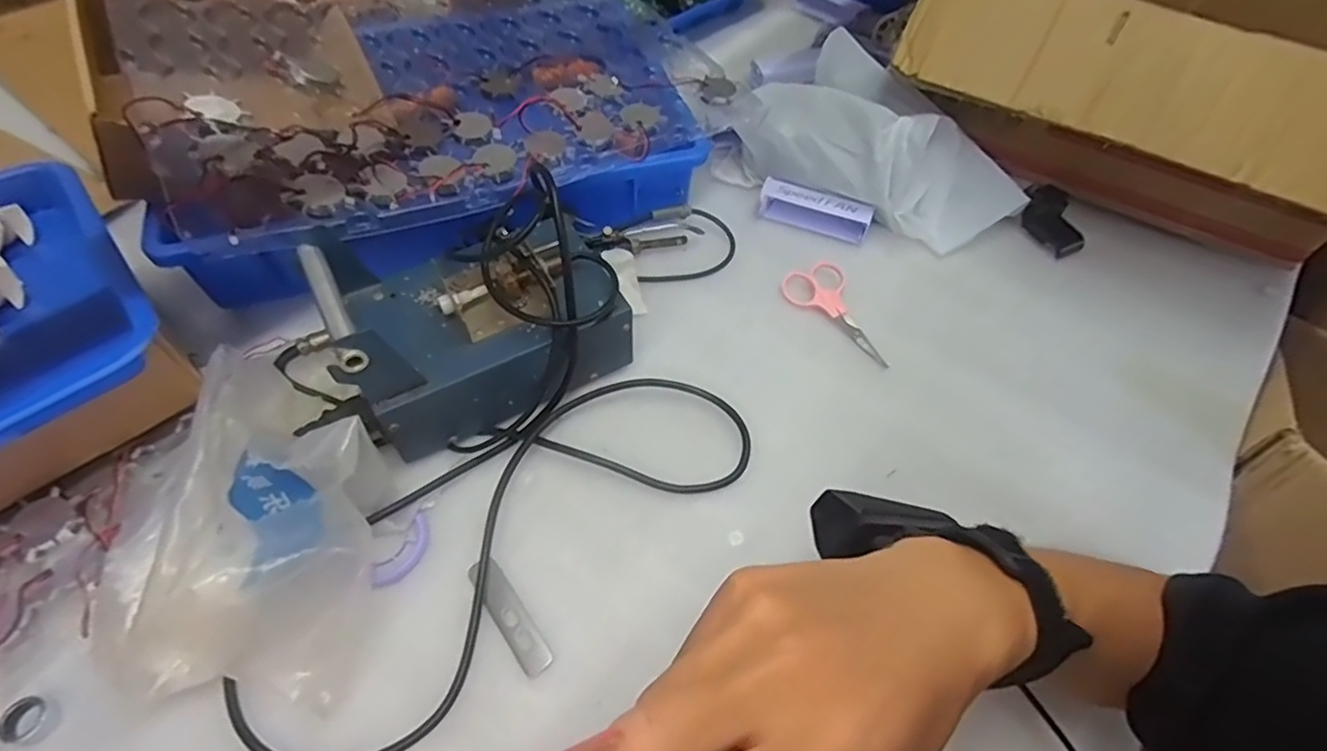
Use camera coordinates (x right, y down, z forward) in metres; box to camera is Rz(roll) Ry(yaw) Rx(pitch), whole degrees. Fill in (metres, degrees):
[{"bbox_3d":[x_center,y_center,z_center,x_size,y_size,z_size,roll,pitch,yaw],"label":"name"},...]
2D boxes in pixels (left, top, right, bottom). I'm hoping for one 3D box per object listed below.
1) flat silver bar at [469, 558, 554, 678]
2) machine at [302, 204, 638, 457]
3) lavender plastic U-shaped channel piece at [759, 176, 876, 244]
[{"bbox_3d":[-0.093,0.145,0.390,0.019,0.004,0.076,-31,62,-22],"label":"flat silver bar"},{"bbox_3d":[-0.133,-0.038,0.442,0.200,0.109,0.115,-25,59,-18],"label":"machine"},{"bbox_3d":[0.139,-0.151,0.589,0.100,0.026,0.031,20,56,11],"label":"lavender plastic U-shaped channel piece"}]

